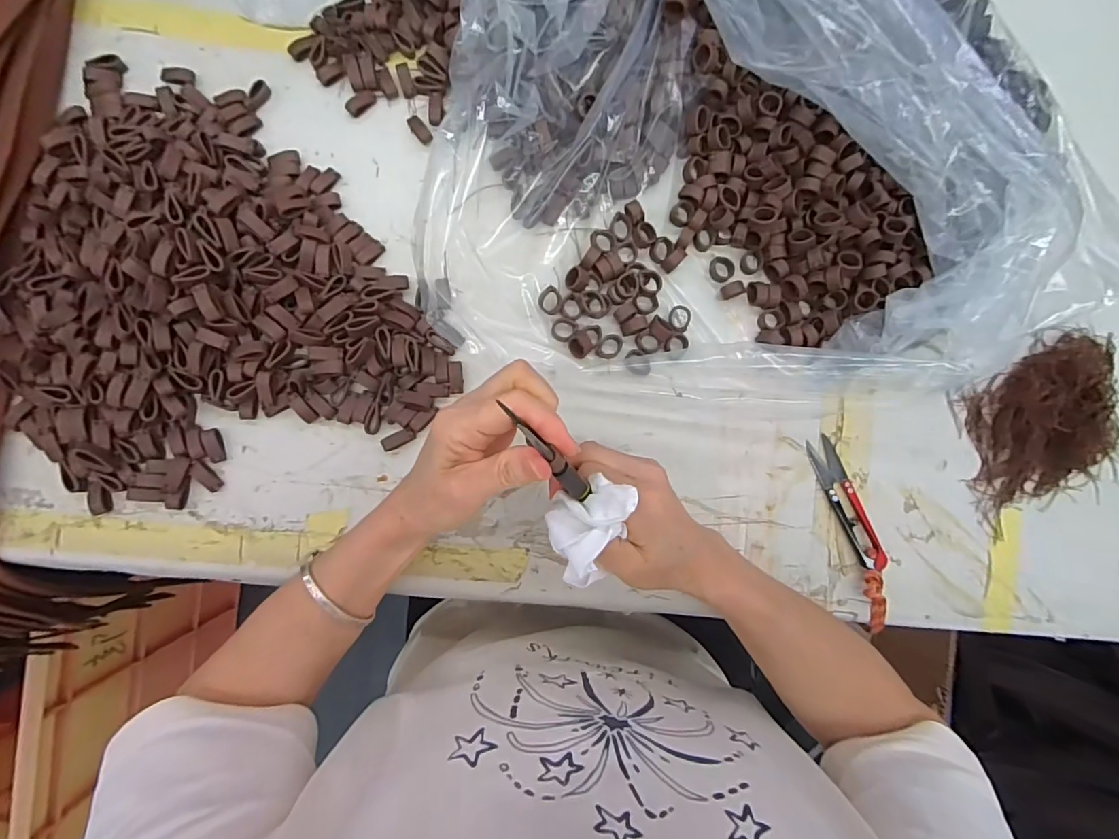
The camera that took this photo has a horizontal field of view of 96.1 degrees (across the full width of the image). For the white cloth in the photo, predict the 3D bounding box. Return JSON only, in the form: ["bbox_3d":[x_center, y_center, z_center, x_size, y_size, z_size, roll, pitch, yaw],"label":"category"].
[{"bbox_3d":[0.015,0.060,0.264,0.040,0.026,0.052,1,88,-5],"label":"white cloth"}]

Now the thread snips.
[{"bbox_3d":[0.226,0.086,0.380,0.025,0.015,0.149,-18,89,-5],"label":"thread snips"}]

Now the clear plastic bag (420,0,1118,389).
[{"bbox_3d":[0.115,-0.162,0.326,0.379,0.124,0.287,13,87,-4],"label":"clear plastic bag"}]

